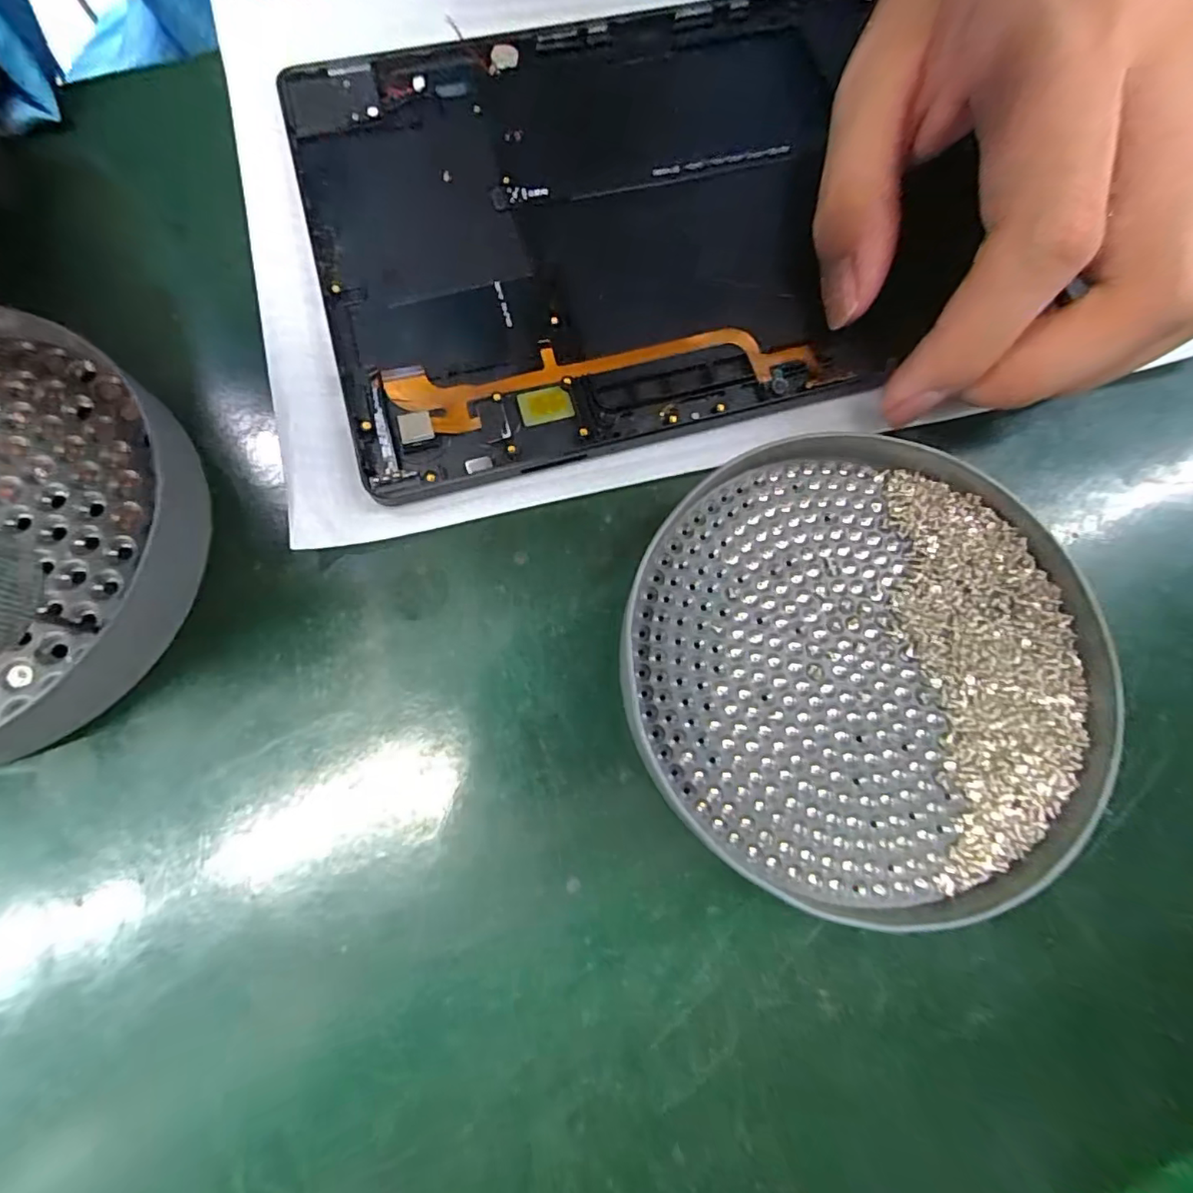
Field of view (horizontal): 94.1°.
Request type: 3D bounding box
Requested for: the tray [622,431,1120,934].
[{"bbox_3d":[0.064,0.015,0.138,0.110,0.017,0.112,1,79,-4],"label":"tray"}]

